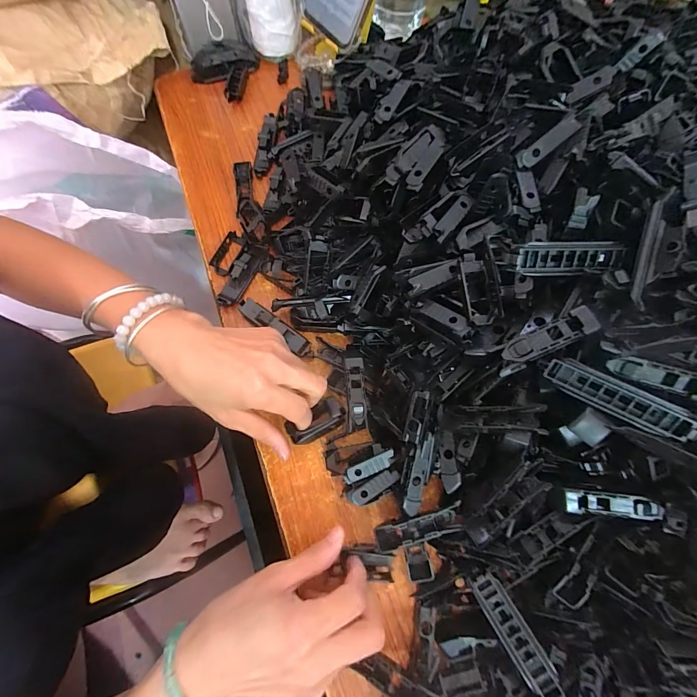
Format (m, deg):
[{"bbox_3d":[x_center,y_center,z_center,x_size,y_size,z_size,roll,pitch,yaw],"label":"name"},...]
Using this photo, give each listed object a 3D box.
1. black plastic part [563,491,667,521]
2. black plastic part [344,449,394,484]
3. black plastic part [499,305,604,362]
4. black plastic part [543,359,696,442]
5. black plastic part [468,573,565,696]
[{"bbox_3d":[0.167,0.099,0.217,0.051,0.008,0.014,-1,71,21],"label":"black plastic part"},{"bbox_3d":[0.016,0.093,0.268,0.044,0.004,0.013,-30,75,4],"label":"black plastic part"},{"bbox_3d":[0.120,-0.007,0.206,0.054,0.004,0.016,-27,74,10],"label":"black plastic part"},{"bbox_3d":[0.155,0.028,0.200,0.075,0.010,0.020,29,116,22],"label":"black plastic part"},{"bbox_3d":[0.110,0.189,0.227,0.020,0.013,0.074,-28,75,-10],"label":"black plastic part"}]

